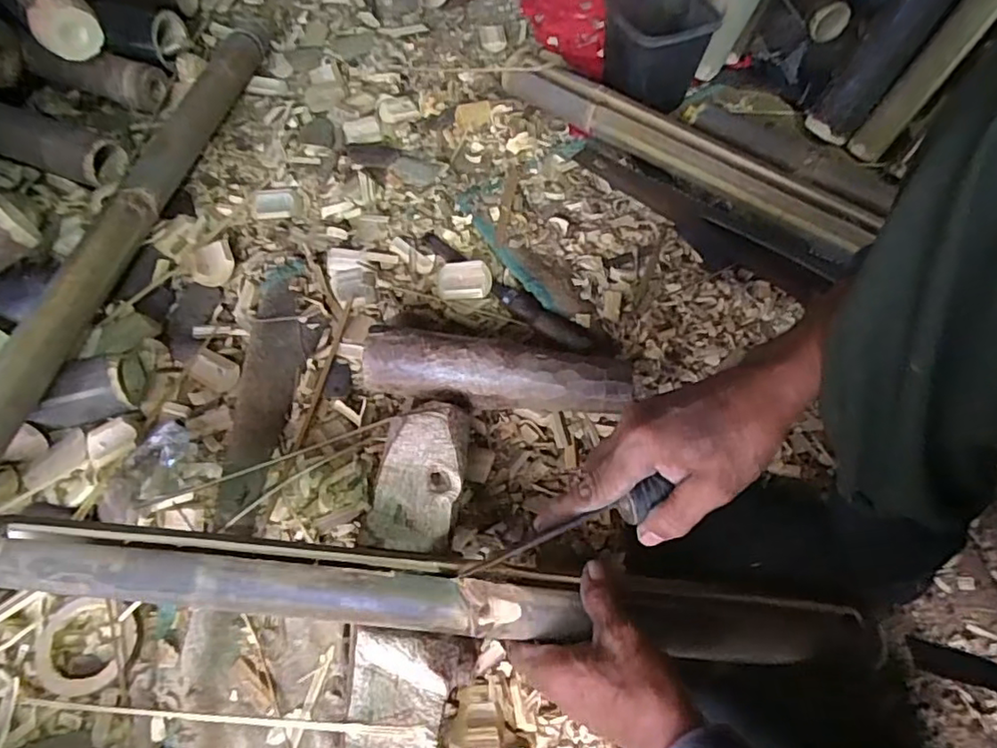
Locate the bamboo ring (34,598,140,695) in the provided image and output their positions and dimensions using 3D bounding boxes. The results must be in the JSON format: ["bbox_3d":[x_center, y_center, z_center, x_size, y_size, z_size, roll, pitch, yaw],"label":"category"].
[{"bbox_3d":[-0.334,0.218,0.475,0.077,0.010,0.068,20,64,8],"label":"bamboo ring"}]

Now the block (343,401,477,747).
[{"bbox_3d":[-0.066,0.180,0.471,0.089,0.057,0.324,3,63,0],"label":"block"}]

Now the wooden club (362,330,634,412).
[{"bbox_3d":[0.000,0.001,0.567,0.244,0.062,0.058,5,63,1],"label":"wooden club"}]

